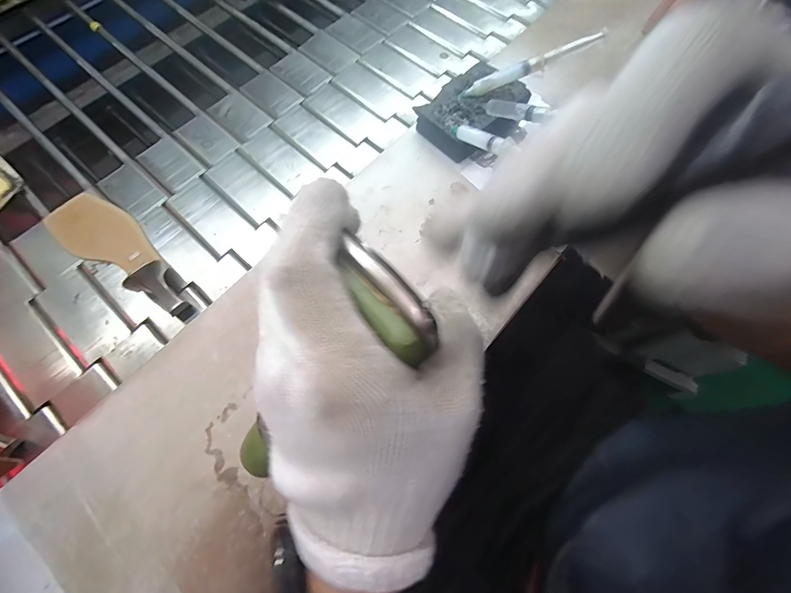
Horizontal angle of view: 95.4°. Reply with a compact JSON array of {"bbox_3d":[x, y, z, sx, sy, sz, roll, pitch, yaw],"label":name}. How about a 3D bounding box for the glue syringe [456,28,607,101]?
[{"bbox_3d":[0.159,-0.275,0.428,0.168,0.018,0.016,-15,68,17],"label":"glue syringe"}]

